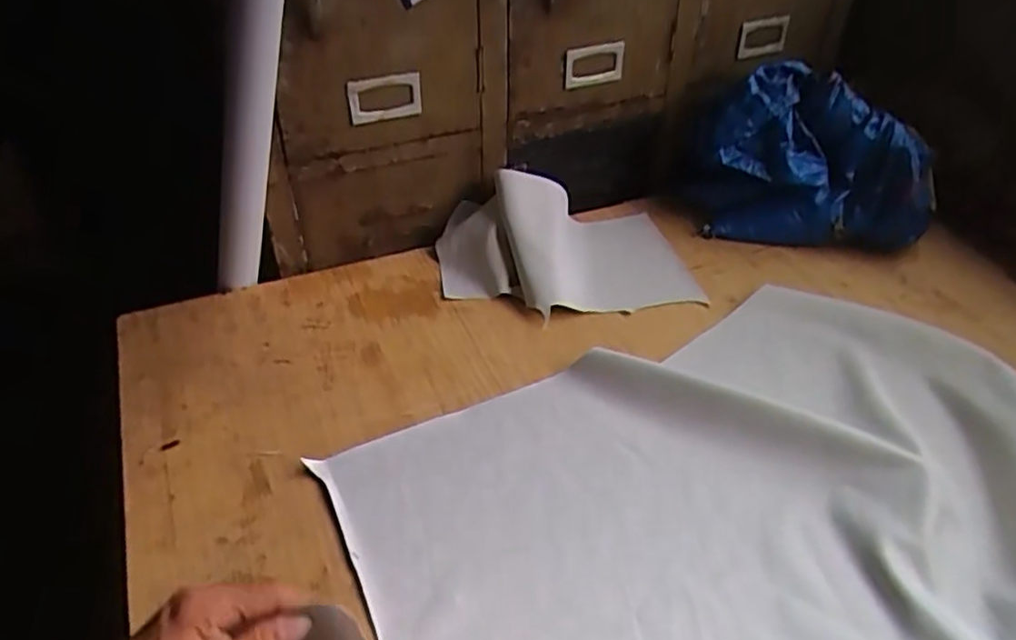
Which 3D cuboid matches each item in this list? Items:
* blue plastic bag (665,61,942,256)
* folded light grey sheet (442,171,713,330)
[{"bbox_3d":[0.423,-0.229,0.994,0.345,0.214,0.148,8,41,6],"label":"blue plastic bag"},{"bbox_3d":[0.077,-0.110,0.927,0.334,0.096,0.216,-8,42,-12],"label":"folded light grey sheet"}]

